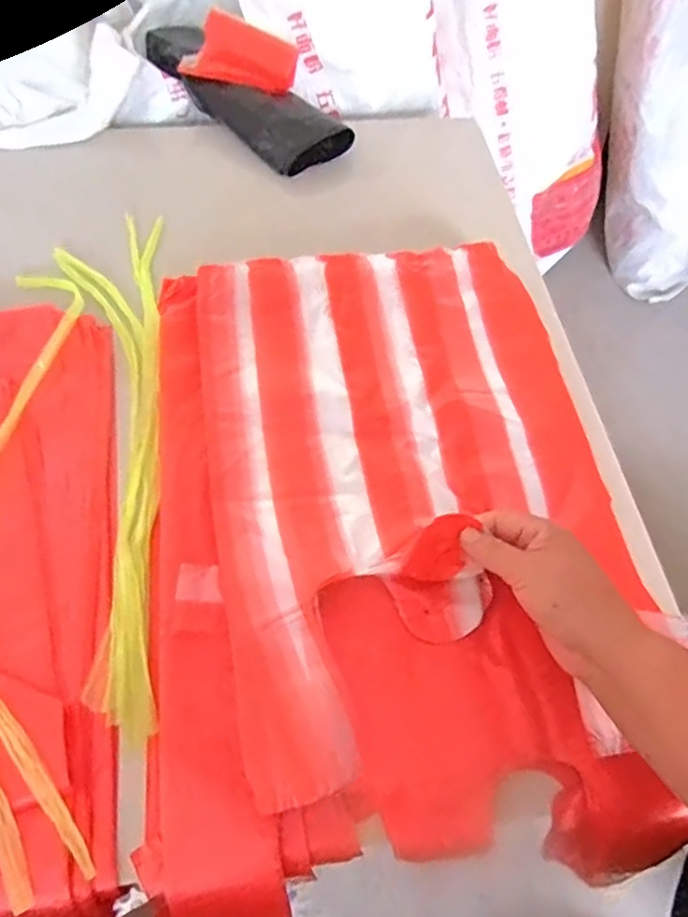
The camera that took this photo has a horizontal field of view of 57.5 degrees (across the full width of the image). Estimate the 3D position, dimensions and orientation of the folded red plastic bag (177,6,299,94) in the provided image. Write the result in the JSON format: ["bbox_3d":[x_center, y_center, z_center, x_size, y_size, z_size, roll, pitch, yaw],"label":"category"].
[{"bbox_3d":[-0.132,-0.499,0.790,0.123,0.061,0.101,14,59,6],"label":"folded red plastic bag"}]

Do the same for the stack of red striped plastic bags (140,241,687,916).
[{"bbox_3d":[0.041,0.042,0.510,0.374,0.056,0.522,-5,59,-6],"label":"stack of red striped plastic bags"}]

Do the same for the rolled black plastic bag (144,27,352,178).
[{"bbox_3d":[-0.134,-0.460,0.804,0.107,0.064,0.318,-38,67,-22],"label":"rolled black plastic bag"}]

